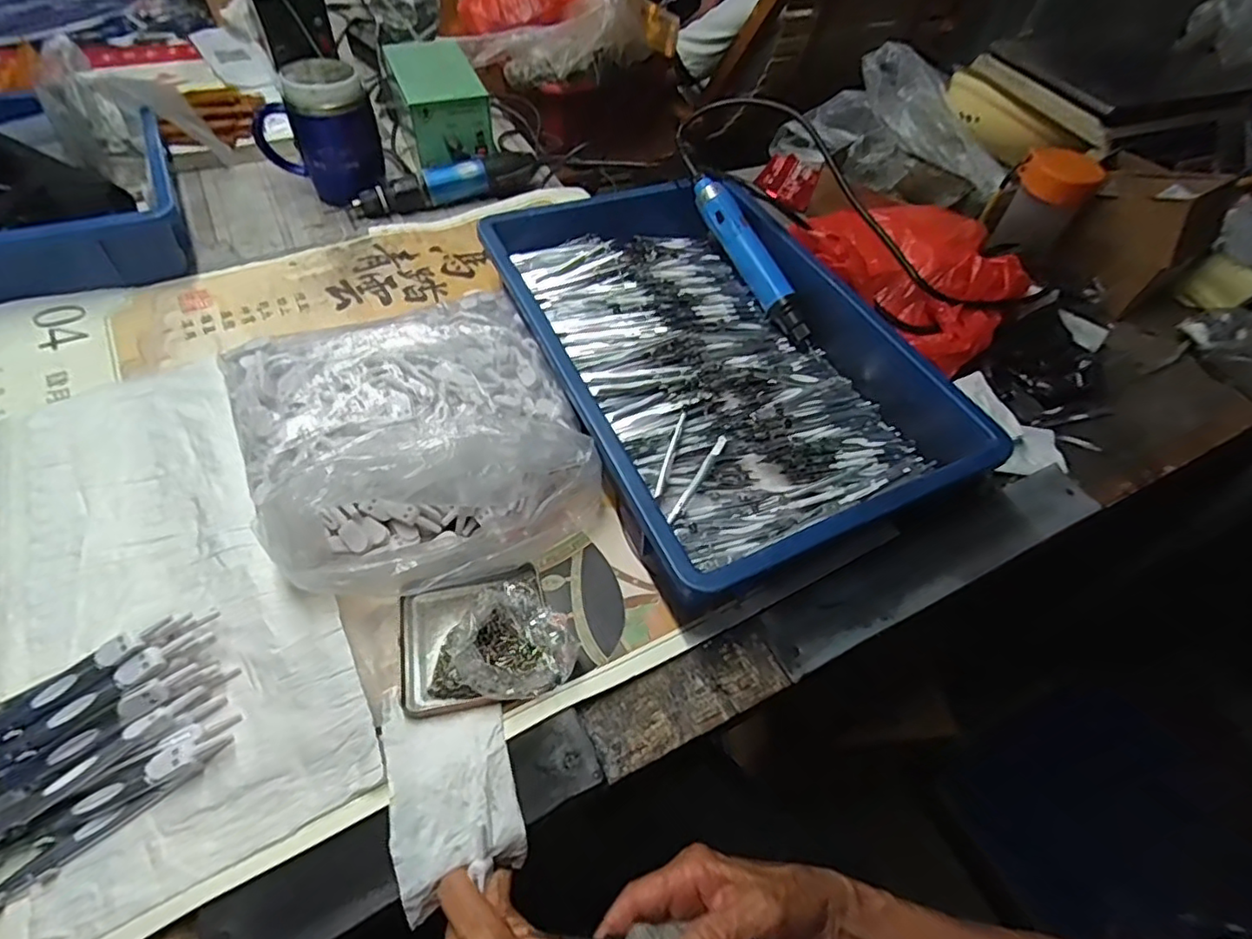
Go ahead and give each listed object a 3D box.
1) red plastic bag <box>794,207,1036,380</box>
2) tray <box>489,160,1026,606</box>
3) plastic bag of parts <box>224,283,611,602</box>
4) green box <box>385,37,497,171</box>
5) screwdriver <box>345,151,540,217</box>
[{"bbox_3d":[0.282,-0.202,0.607,0.198,0.063,0.174,40,59,22],"label":"red plastic bag"},{"bbox_3d":[0.069,-0.106,0.548,0.280,0.075,0.432,-18,57,-19],"label":"tray"},{"bbox_3d":[-0.161,-0.035,0.462,0.235,0.071,0.249,-20,57,-20],"label":"plastic bag of parts"},{"bbox_3d":[-0.224,-0.434,0.742,0.098,0.085,0.148,-17,56,-18],"label":"green box"},{"bbox_3d":[-0.208,-0.335,0.718,0.209,0.037,0.047,-14,55,-16],"label":"screwdriver"}]

